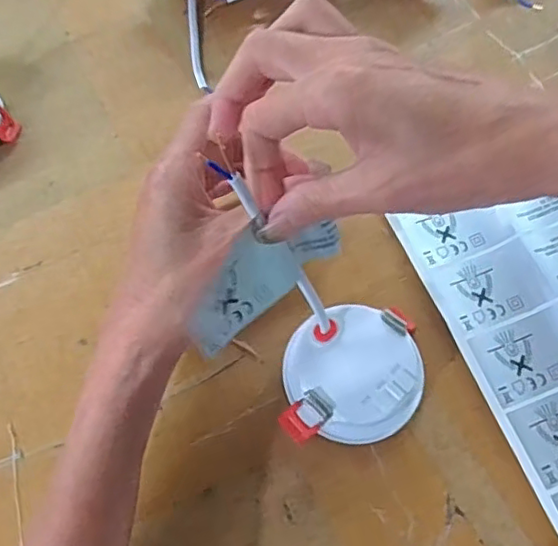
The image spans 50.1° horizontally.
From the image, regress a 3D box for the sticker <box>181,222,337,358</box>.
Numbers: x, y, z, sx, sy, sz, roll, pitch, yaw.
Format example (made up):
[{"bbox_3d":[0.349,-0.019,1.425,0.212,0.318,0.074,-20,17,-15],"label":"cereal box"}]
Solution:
[{"bbox_3d":[-0.008,-0.001,0.267,0.081,0.036,0.005,-39,33,-16],"label":"sticker"}]

